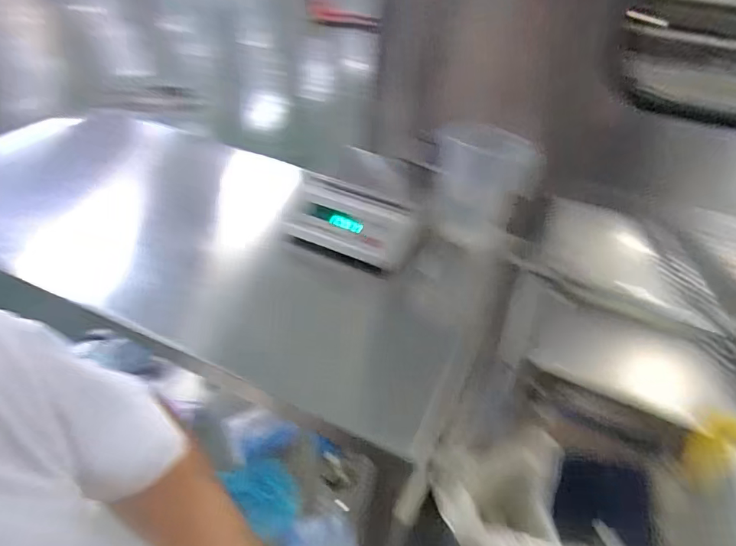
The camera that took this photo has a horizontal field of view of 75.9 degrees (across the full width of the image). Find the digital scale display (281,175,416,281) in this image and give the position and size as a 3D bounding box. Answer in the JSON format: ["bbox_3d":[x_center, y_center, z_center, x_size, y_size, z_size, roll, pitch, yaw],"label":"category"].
[{"bbox_3d":[-0.026,-0.074,0.754,0.202,0.068,0.095,21,40,18],"label":"digital scale display"}]

